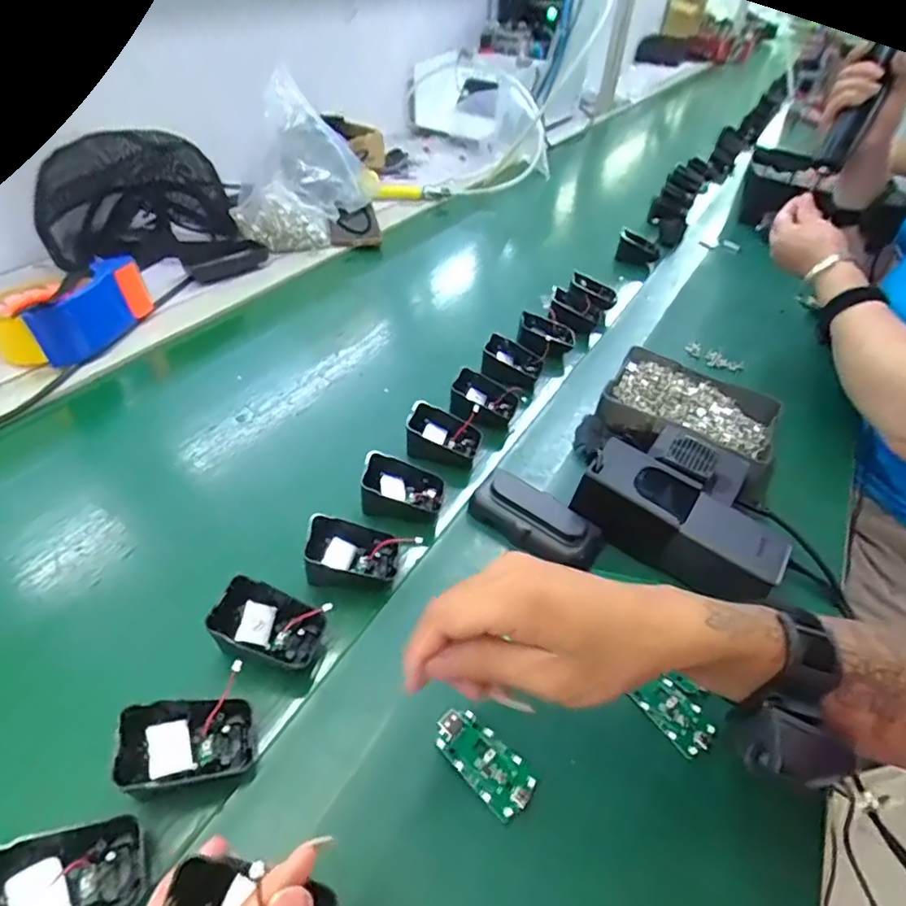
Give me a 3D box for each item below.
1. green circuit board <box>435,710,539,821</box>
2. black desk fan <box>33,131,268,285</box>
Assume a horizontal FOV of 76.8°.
[{"bbox_3d":[0.018,0.180,0.337,0.063,0.011,0.031,29,48,30],"label":"green circuit board"},{"bbox_3d":[-0.378,-0.320,0.751,0.232,0.134,0.160,2,42,-4],"label":"black desk fan"}]

